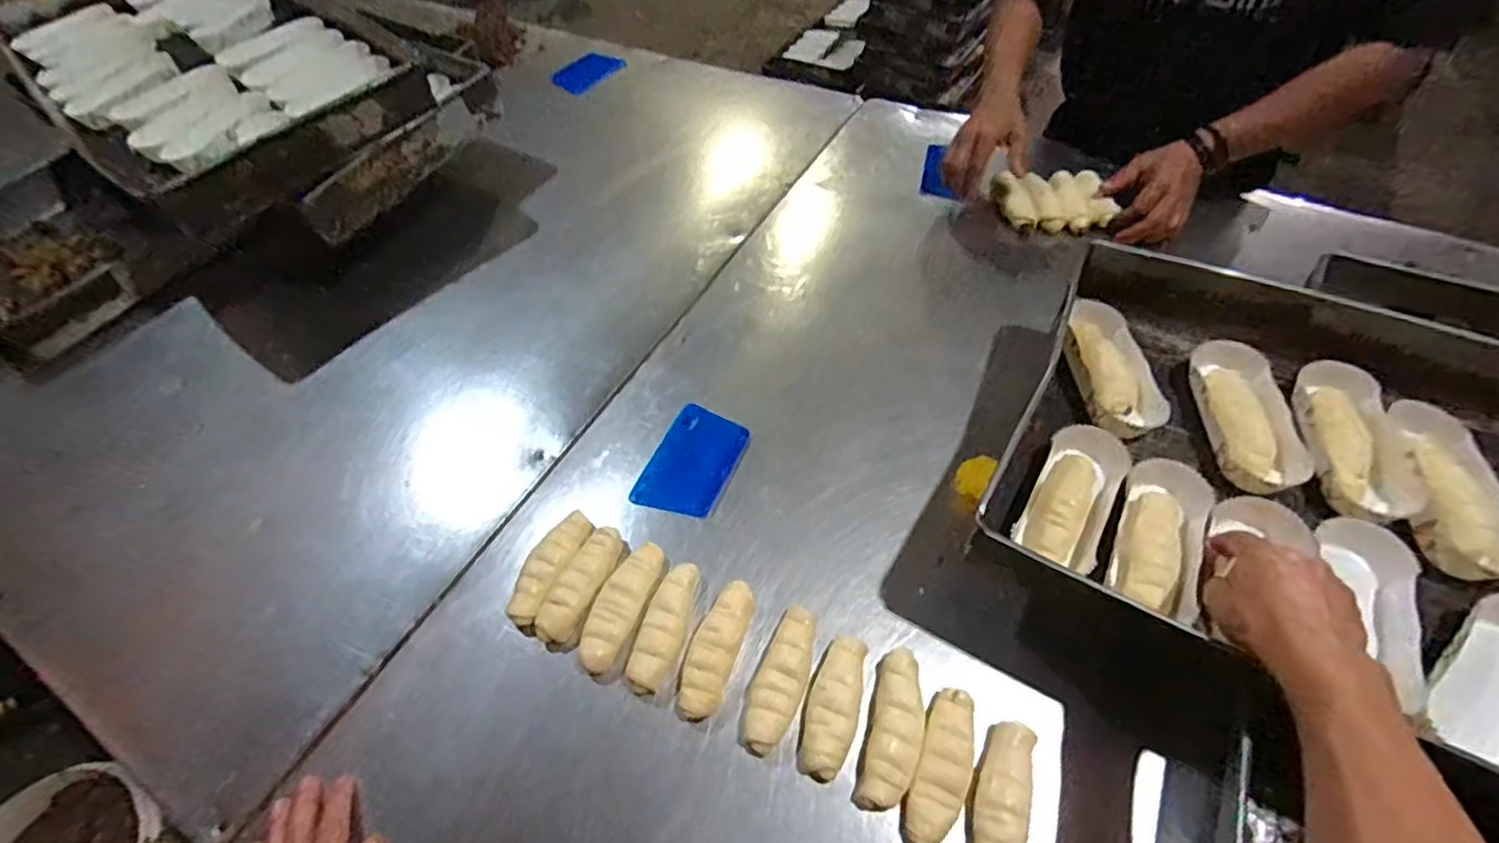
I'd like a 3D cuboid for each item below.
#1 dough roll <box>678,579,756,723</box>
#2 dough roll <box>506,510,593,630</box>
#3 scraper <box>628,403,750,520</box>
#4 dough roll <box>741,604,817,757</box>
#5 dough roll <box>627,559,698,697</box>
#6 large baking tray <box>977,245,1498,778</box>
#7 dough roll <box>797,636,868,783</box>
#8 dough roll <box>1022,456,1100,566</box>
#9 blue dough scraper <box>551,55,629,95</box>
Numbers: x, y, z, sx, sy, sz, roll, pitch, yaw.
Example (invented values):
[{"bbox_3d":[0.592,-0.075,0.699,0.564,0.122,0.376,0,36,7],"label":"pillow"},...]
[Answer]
[{"bbox_3d":[-0.027,0.196,0.562,0.040,0.036,0.122,17,58,16],"label":"dough roll"},{"bbox_3d":[-0.193,0.143,0.621,0.041,0.028,0.113,18,58,17],"label":"dough roll"},{"bbox_3d":[-0.061,0.044,0.687,0.085,0.004,0.126,21,62,15],"label":"scraper"},{"bbox_3d":[0.029,0.218,0.548,0.040,0.022,0.120,19,59,17],"label":"dough roll"},{"bbox_3d":[-0.074,0.180,0.564,0.035,0.023,0.109,14,57,14],"label":"dough roll"},{"bbox_3d":[0.693,0.124,0.475,0.958,0.077,0.446,22,57,18],"label":"large baking tray"},{"bbox_3d":[0.071,0.234,0.533,0.042,0.026,0.113,16,58,16],"label":"dough roll"},{"bbox_3d":[0.268,0.068,0.545,0.041,0.025,0.103,27,58,21],"label":"dough roll"},{"bbox_3d":[-0.321,-0.691,1.270,0.087,0.008,0.152,34,59,17],"label":"blue dough scraper"}]

